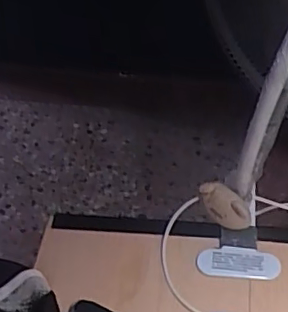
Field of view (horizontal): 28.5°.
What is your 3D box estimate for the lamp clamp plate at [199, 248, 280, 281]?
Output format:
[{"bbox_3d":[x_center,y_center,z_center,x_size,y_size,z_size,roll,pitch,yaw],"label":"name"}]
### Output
[{"bbox_3d":[0.084,0.095,0.504,0.071,0.008,0.028,4,46,8],"label":"lamp clamp plate"}]

